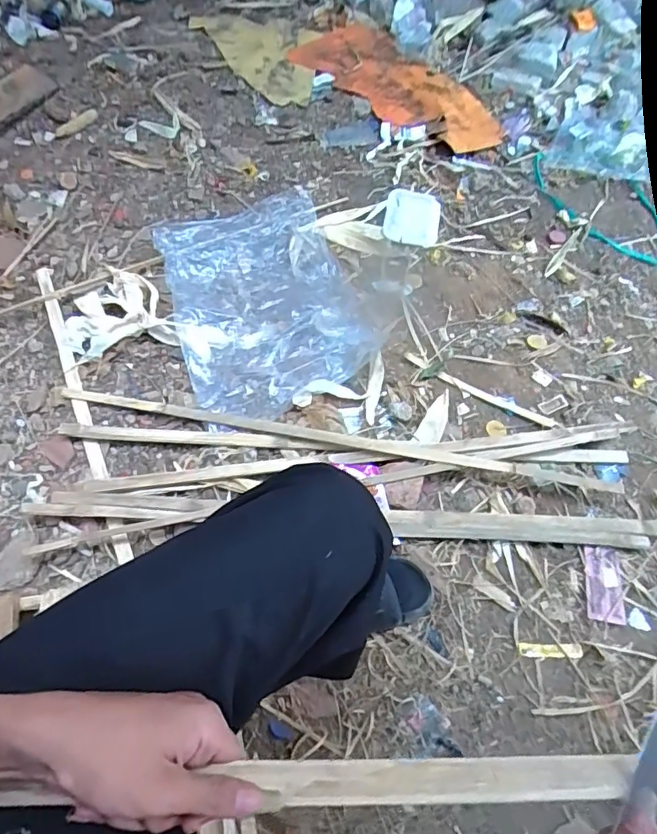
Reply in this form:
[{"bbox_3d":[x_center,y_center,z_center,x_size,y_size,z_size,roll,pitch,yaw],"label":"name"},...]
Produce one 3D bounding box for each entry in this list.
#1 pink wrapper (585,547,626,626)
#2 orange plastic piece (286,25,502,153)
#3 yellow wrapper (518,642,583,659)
[{"bbox_3d":[0.435,0.264,0.829,0.056,0.006,0.113,6,63,2],"label":"pink wrapper"},{"bbox_3d":[0.195,-0.907,1.432,0.255,0.066,0.620,-38,69,-18],"label":"orange plastic piece"},{"bbox_3d":[0.332,0.351,0.788,0.092,0.005,0.020,2,63,0],"label":"yellow wrapper"}]

